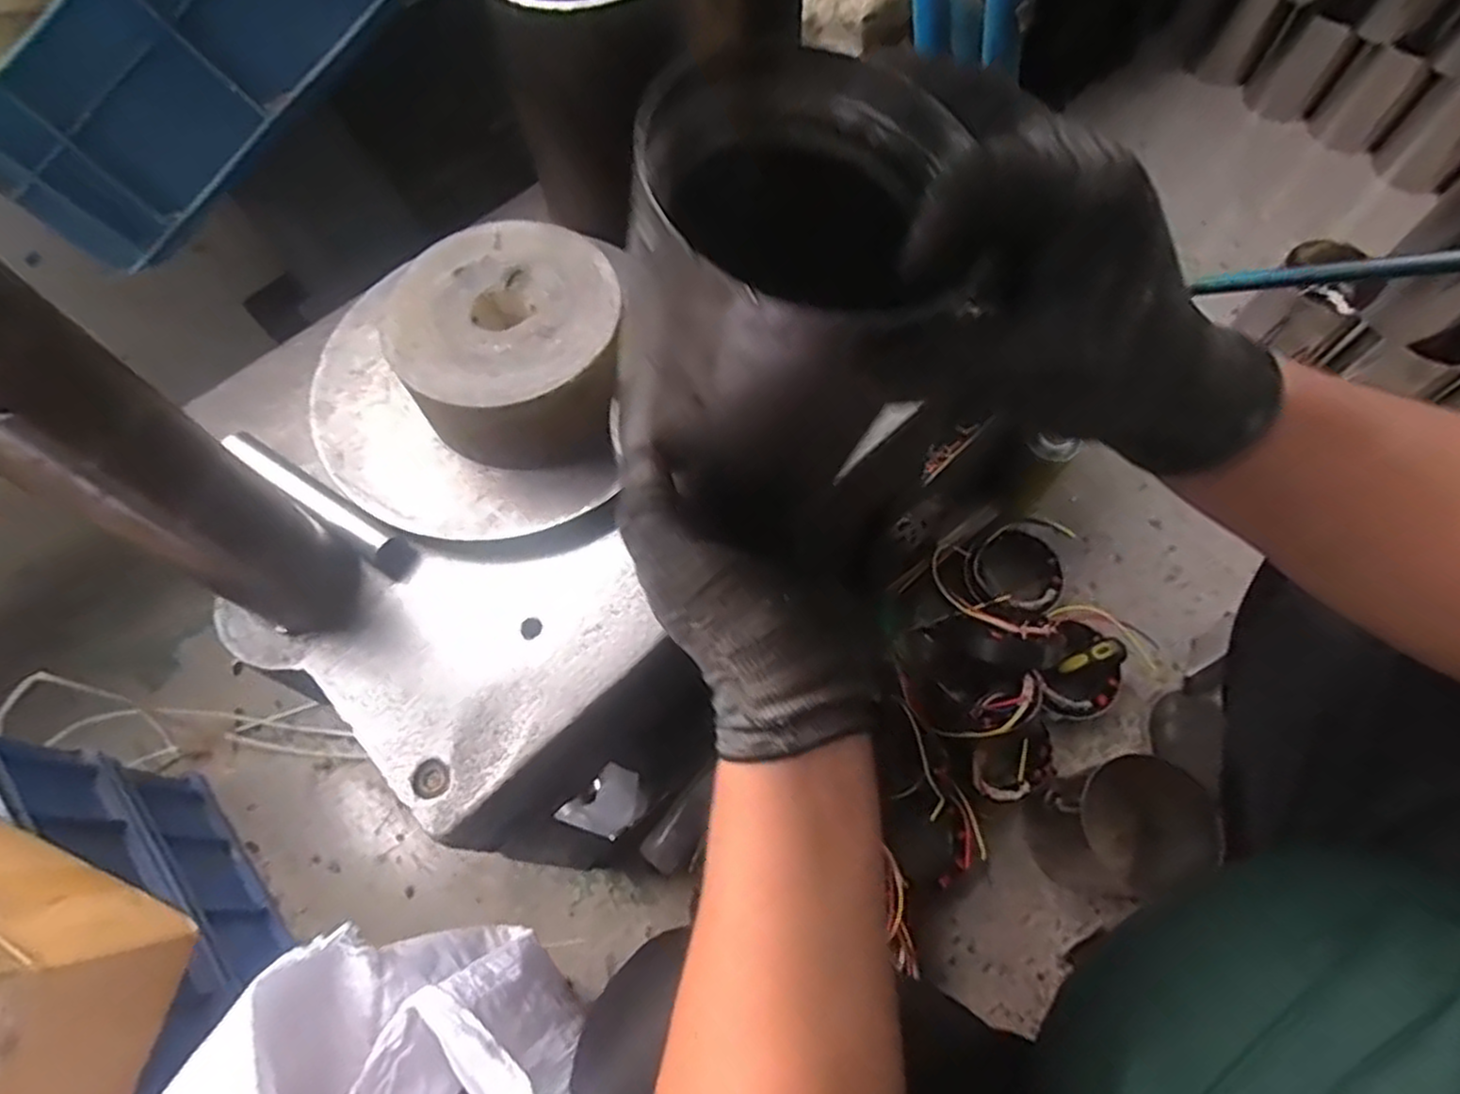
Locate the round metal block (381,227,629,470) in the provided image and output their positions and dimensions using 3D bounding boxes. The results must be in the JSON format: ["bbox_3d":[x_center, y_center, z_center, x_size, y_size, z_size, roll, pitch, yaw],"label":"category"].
[{"bbox_3d":[-0.142,-0.123,0.482,0.136,0.073,0.161,-13,65,-3],"label":"round metal block"}]

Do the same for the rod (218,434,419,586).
[{"bbox_3d":[-0.272,-0.030,0.489,0.155,0.027,0.022,31,70,16],"label":"rod"}]

